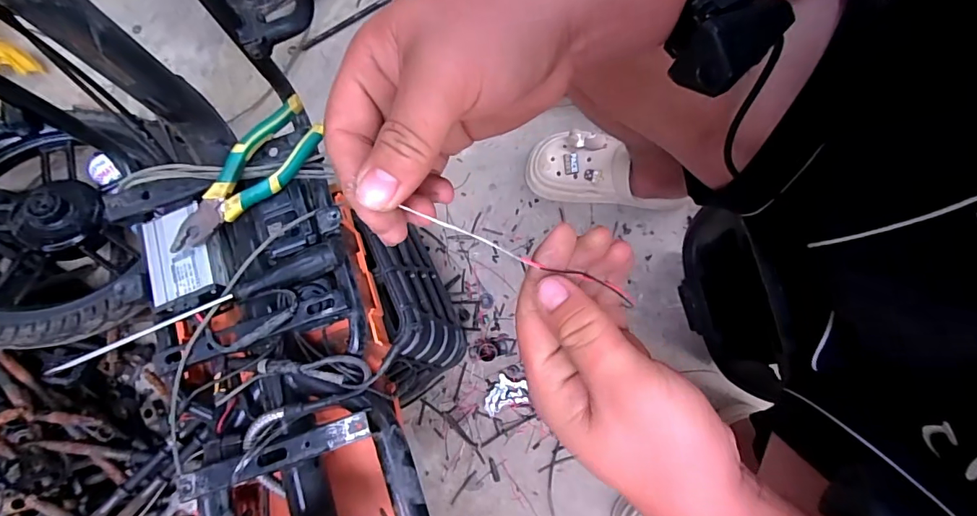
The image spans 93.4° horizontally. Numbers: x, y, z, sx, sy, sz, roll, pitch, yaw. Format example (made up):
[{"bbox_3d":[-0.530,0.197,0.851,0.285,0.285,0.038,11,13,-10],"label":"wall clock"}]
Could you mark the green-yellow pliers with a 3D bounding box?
[{"bbox_3d":[-0.248,-0.078,0.465,0.188,0.036,0.051,-44,80,-6],"label":"green-yellow pliers"}]

